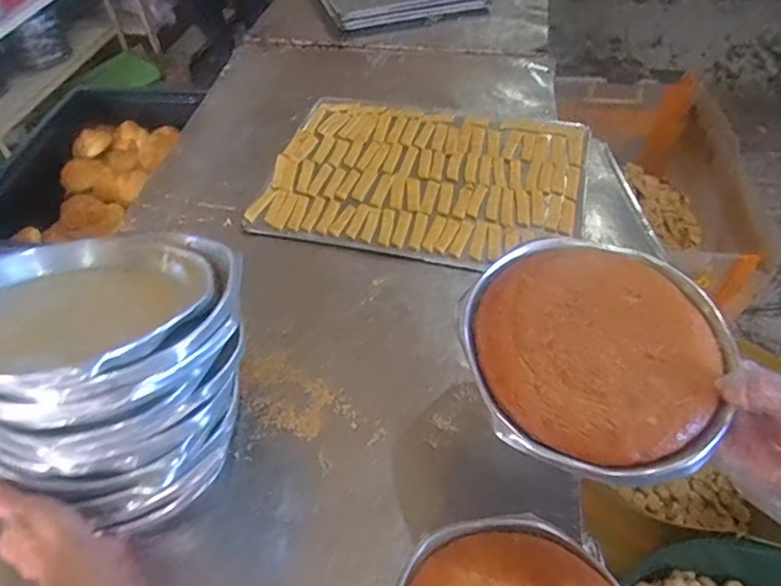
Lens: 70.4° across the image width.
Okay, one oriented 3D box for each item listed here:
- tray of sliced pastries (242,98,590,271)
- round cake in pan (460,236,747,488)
[{"bbox_3d":[0.049,-0.174,0.810,0.438,0.020,0.315,11,51,12],"label":"tray of sliced pastries"},{"bbox_3d":[0.153,0.038,0.416,0.187,0.029,0.194,-1,50,2],"label":"round cake in pan"}]

